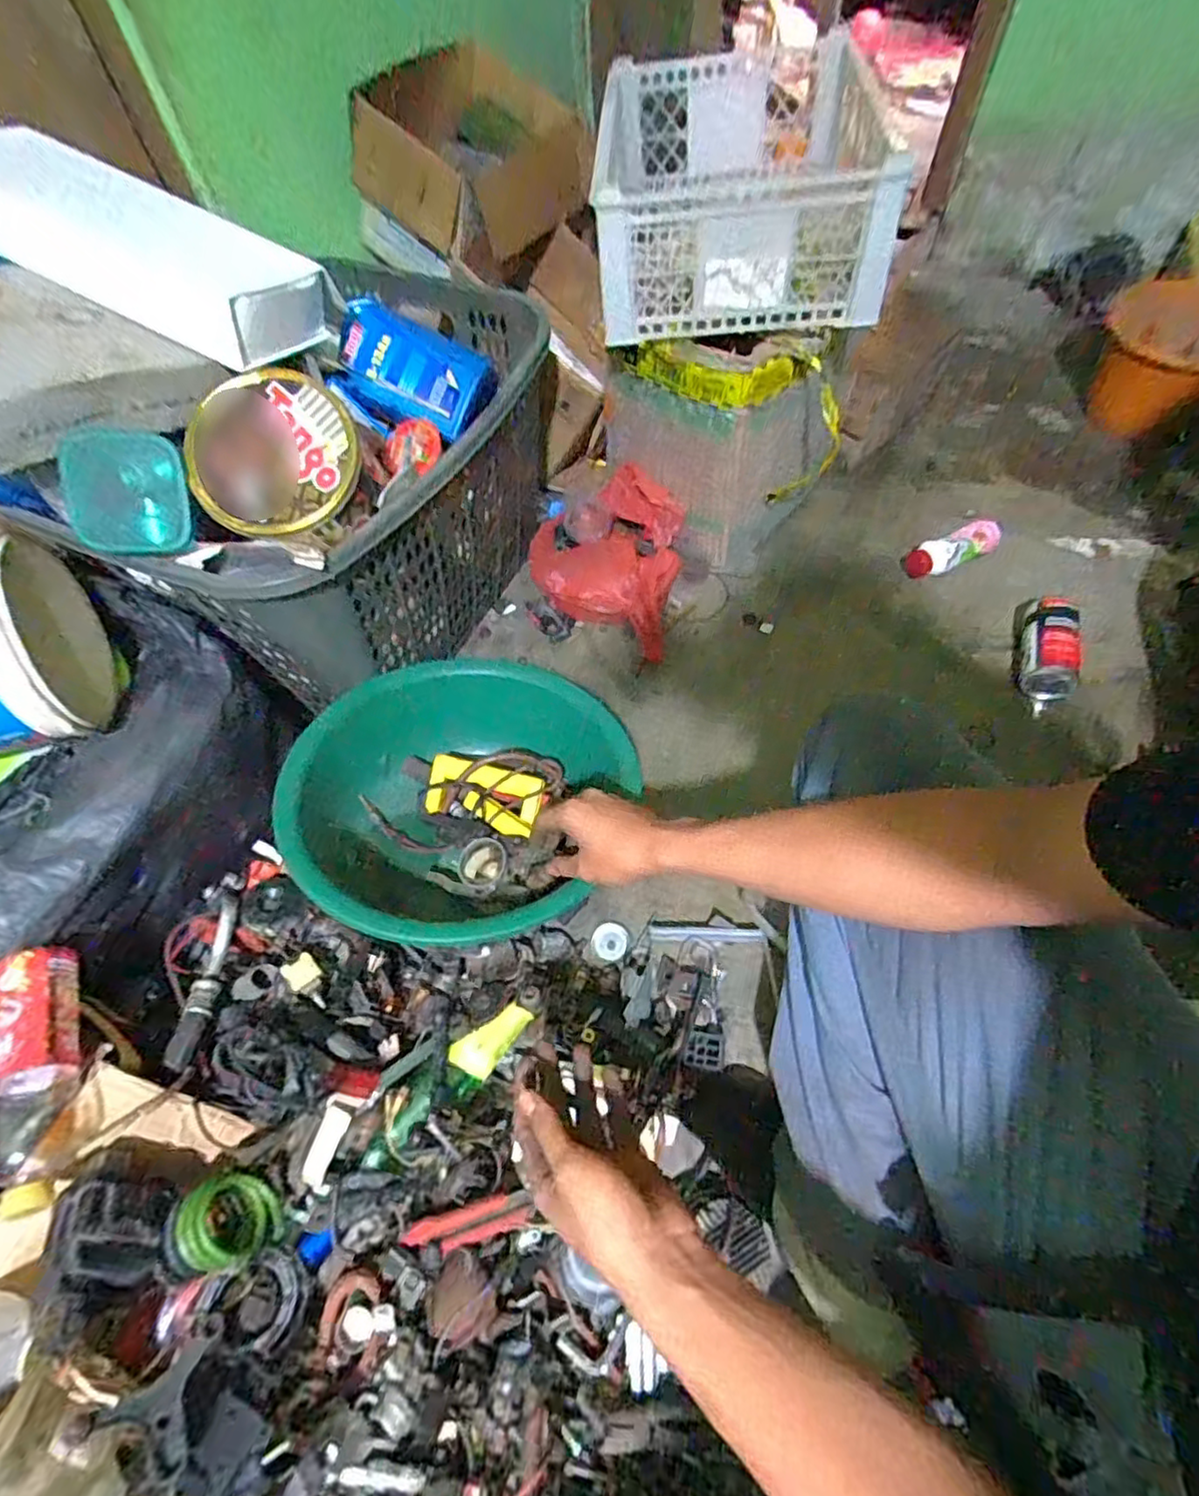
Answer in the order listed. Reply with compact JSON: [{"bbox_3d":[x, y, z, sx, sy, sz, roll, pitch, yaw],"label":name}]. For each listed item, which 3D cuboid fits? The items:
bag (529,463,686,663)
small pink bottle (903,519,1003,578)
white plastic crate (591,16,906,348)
[{"bbox_3d":[0.017,-0.291,0.963,0.259,0.121,0.200,26,64,17],"label":"bag"},{"bbox_3d":[0.534,-0.297,0.975,0.156,0.043,0.047,-22,61,-10],"label":"small pink bottle"},{"bbox_3d":[0.160,-0.715,0.811,0.309,0.149,0.511,0,59,3],"label":"white plastic crate"}]

